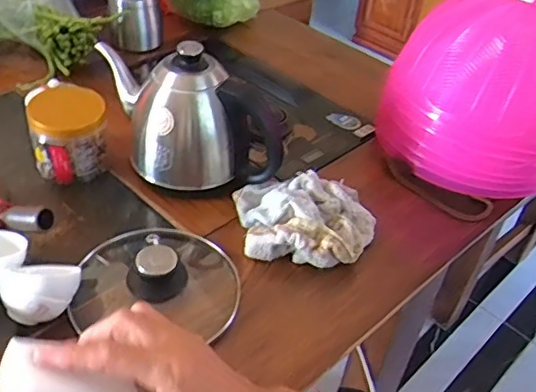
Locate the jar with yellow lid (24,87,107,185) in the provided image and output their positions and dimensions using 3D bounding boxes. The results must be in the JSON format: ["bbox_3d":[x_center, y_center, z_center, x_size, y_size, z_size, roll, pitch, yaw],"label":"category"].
[{"bbox_3d":[-0.235,-0.074,0.681,0.084,0.094,0.098,-7,42,-17],"label":"jar with yellow lid"}]

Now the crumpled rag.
[{"bbox_3d":[0.040,0.026,0.629,0.158,0.051,0.113,7,40,-1],"label":"crumpled rag"}]

